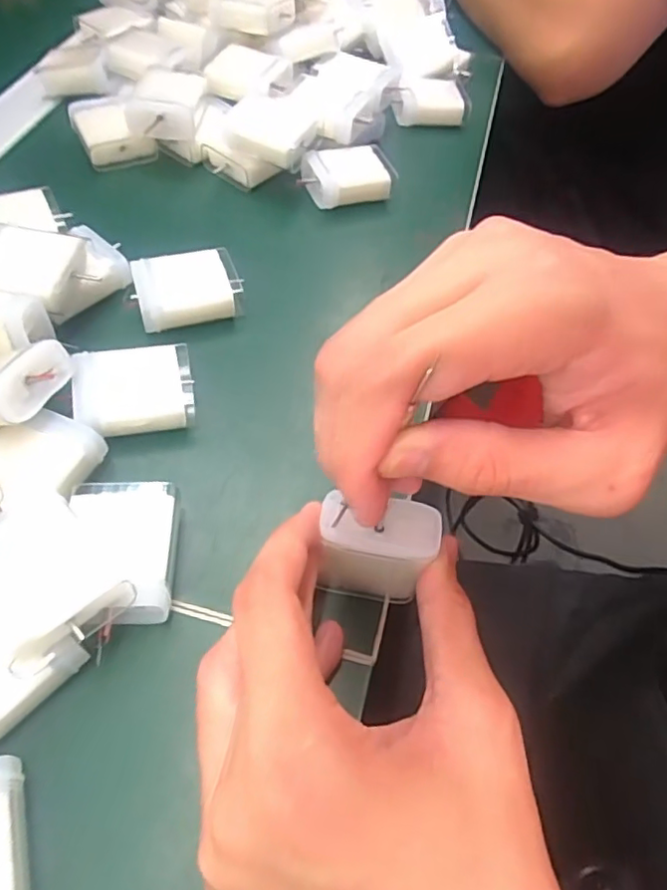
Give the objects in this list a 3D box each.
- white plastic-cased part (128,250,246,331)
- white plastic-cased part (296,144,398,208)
[{"bbox_3d":[-0.076,-0.080,0.311,0.051,0.020,0.040,-14,58,-12],"label":"white plastic-cased part"},{"bbox_3d":[0.008,-0.169,0.375,0.057,0.020,0.041,-5,57,-6],"label":"white plastic-cased part"}]

